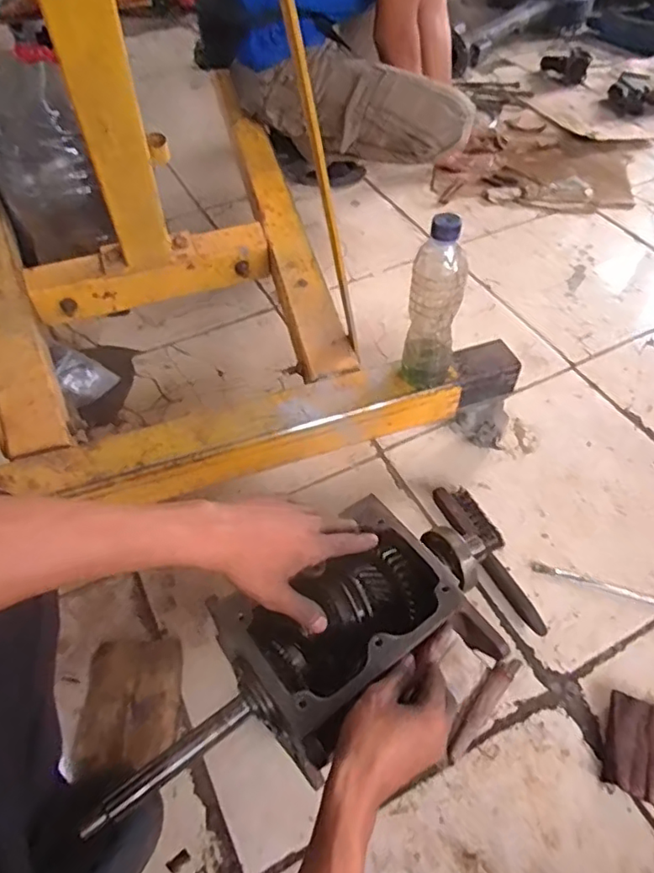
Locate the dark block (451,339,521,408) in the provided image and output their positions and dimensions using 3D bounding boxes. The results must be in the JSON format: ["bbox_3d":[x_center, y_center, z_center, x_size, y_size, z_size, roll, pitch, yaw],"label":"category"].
[{"bbox_3d":[0.219,-0.091,0.840,0.100,0.057,0.065,-18,54,-12],"label":"dark block"}]

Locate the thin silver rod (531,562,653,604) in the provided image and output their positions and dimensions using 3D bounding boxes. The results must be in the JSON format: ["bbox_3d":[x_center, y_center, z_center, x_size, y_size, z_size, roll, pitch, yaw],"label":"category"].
[{"bbox_3d":[0.364,0.198,0.781,0.172,0.007,0.015,14,54,11],"label":"thin silver rod"}]

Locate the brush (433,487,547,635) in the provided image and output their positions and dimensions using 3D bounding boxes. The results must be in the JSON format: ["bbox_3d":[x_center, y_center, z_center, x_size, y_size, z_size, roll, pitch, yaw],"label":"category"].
[{"bbox_3d":[0.226,0.157,0.790,0.053,0.038,0.235,-21,55,-15],"label":"brush"}]

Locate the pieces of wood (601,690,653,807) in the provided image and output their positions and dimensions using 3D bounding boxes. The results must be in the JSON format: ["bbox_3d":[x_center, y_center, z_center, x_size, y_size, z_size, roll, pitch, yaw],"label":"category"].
[{"bbox_3d":[0.354,0.348,0.649,0.072,0.026,0.103,18,55,14],"label":"pieces of wood"}]

